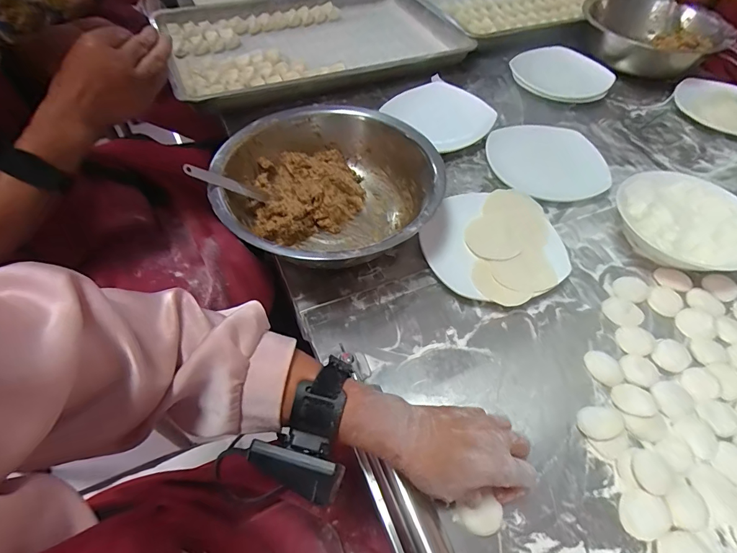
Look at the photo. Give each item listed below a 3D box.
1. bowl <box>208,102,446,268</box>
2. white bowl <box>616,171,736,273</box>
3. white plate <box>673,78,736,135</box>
[{"bbox_3d":[-0.056,-0.110,0.533,0.261,0.087,0.279,1,54,-2],"label":"bowl"},{"bbox_3d":[0.430,-0.070,0.553,0.168,0.054,0.168,1,54,-2],"label":"white bowl"},{"bbox_3d":[0.679,-0.323,0.762,0.101,0.040,0.191,-32,61,-23],"label":"white plate"}]

